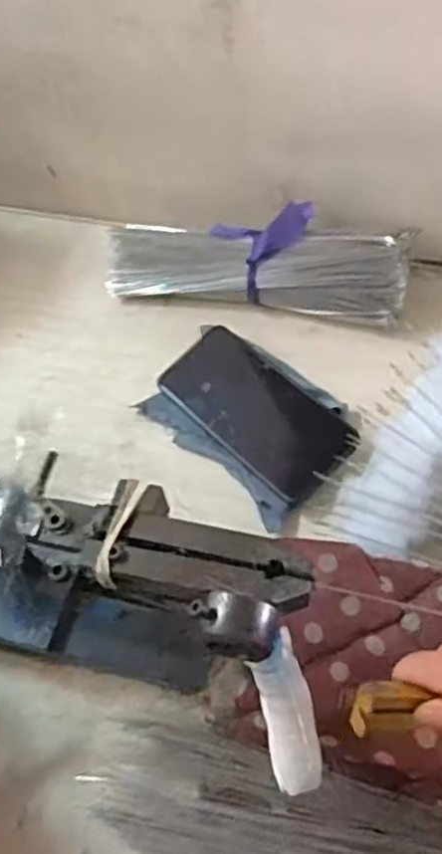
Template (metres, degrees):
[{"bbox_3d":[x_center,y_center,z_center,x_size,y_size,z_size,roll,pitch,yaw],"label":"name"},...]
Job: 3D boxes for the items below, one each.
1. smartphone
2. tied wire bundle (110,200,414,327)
[{"bbox_3d":[0.024,-0.016,0.564,0.074,0.015,0.162,-46,63,-7],"label":"smartphone"},{"bbox_3d":[0.030,-0.146,0.620,0.257,0.063,0.084,9,61,9],"label":"tied wire bundle"}]

